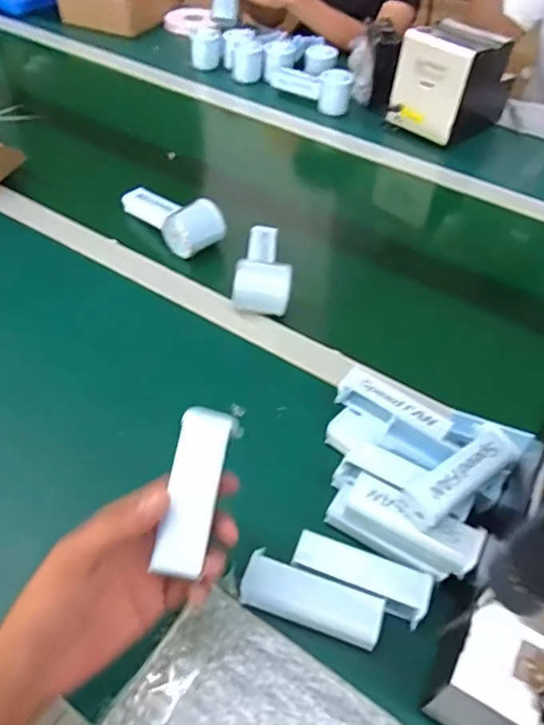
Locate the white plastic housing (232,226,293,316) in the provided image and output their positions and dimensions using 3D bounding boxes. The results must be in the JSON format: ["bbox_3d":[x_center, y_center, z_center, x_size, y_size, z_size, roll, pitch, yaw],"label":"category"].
[{"bbox_3d":[-0.004,-0.113,0.666,0.061,0.068,0.150,7,48,3],"label":"white plastic housing"}]

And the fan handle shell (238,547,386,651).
[{"bbox_3d":[0.029,0.175,0.417,0.101,0.024,0.036,17,50,11],"label":"fan handle shell"}]

